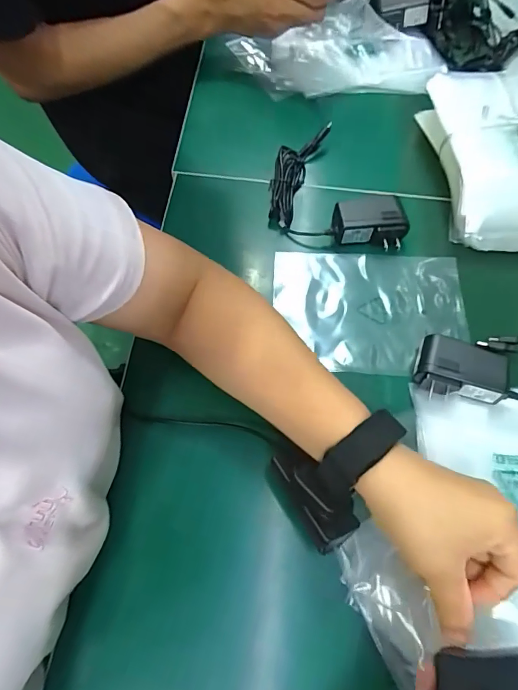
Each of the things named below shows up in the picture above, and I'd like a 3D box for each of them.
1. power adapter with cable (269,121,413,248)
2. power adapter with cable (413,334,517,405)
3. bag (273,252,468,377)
[{"bbox_3d":[0.085,-0.175,0.469,0.140,0.044,0.147,7,67,3],"label":"power adapter with cable"},{"bbox_3d":[0.236,0.026,0.374,0.187,0.032,0.077,14,67,6],"label":"power adapter with cable"},{"bbox_3d":[0.107,-0.034,0.415,0.183,0.008,0.130,3,67,1],"label":"bag"}]

